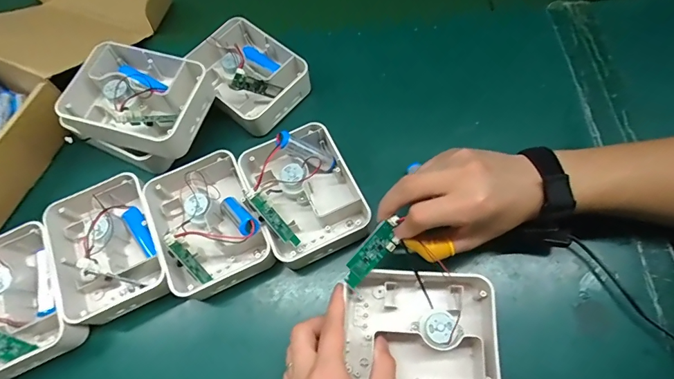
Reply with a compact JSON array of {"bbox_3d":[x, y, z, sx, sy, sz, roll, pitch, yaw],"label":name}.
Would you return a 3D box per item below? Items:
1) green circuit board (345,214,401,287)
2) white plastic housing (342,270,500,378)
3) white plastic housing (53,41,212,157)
[{"bbox_3d":[0.032,0.053,0.331,0.022,0.008,0.066,44,84,-21],"label":"green circuit board"},{"bbox_3d":[0.075,0.123,0.347,0.129,0.041,0.106,3,64,4],"label":"white plastic housing"},{"bbox_3d":[-0.206,-0.095,0.413,0.123,0.048,0.105,19,66,12],"label":"white plastic housing"}]

